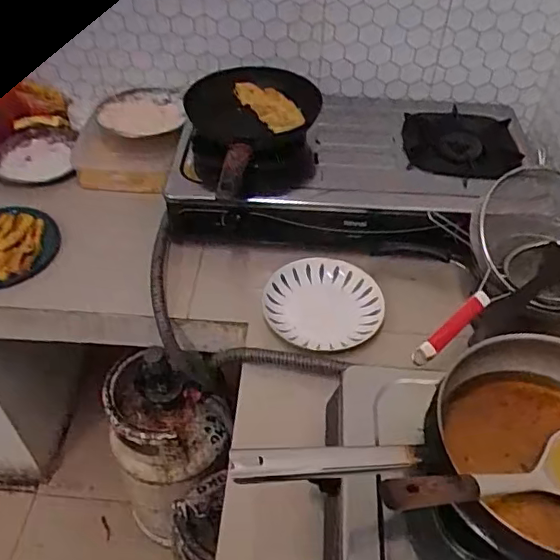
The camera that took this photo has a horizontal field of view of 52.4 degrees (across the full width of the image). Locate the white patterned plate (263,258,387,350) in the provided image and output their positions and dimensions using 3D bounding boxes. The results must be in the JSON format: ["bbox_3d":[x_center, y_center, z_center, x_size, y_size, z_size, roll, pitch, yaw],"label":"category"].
[{"bbox_3d":[0.078,0.040,0.998,0.195,0.038,0.193,1,46,-1],"label":"white patterned plate"}]

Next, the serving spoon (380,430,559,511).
[{"bbox_3d":[0.226,0.184,0.555,0.308,0.058,0.087,12,39,-32],"label":"serving spoon"}]

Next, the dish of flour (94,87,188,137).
[{"bbox_3d":[-0.314,-0.381,1.306,0.193,0.043,0.208,-1,42,1],"label":"dish of flour"}]

